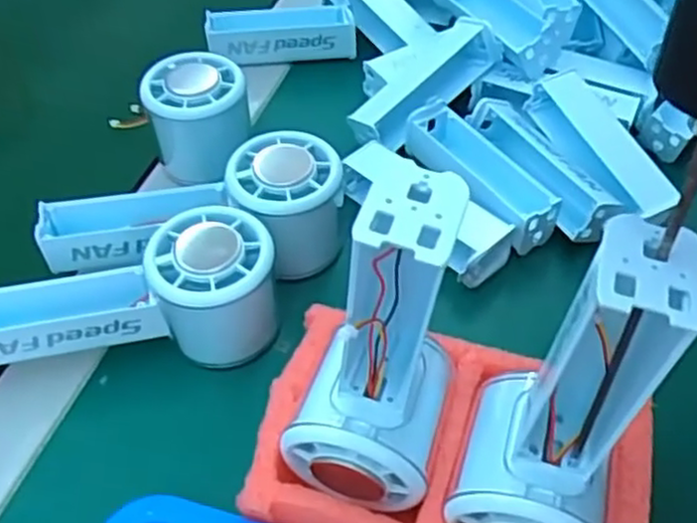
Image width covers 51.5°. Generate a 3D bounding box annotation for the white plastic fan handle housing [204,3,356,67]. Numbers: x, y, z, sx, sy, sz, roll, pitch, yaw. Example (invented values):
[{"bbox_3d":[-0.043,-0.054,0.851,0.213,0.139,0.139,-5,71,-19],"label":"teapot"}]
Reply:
[{"bbox_3d":[-0.046,-0.156,0.499,0.099,0.032,0.023,-5,50,-3],"label":"white plastic fan handle housing"}]

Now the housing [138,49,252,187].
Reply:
[{"bbox_3d":[-0.085,-0.082,0.416,0.057,0.053,0.059,-13,51,-9],"label":"housing"}]

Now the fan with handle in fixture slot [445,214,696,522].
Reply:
[{"bbox_3d":[0.065,0.049,0.230,0.047,0.146,0.057,11,51,10],"label":"fan with handle in fixture slot"}]

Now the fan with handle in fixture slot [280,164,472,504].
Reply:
[{"bbox_3d":[0.007,0.033,0.245,0.053,0.149,0.055,13,51,12],"label":"fan with handle in fixture slot"}]

